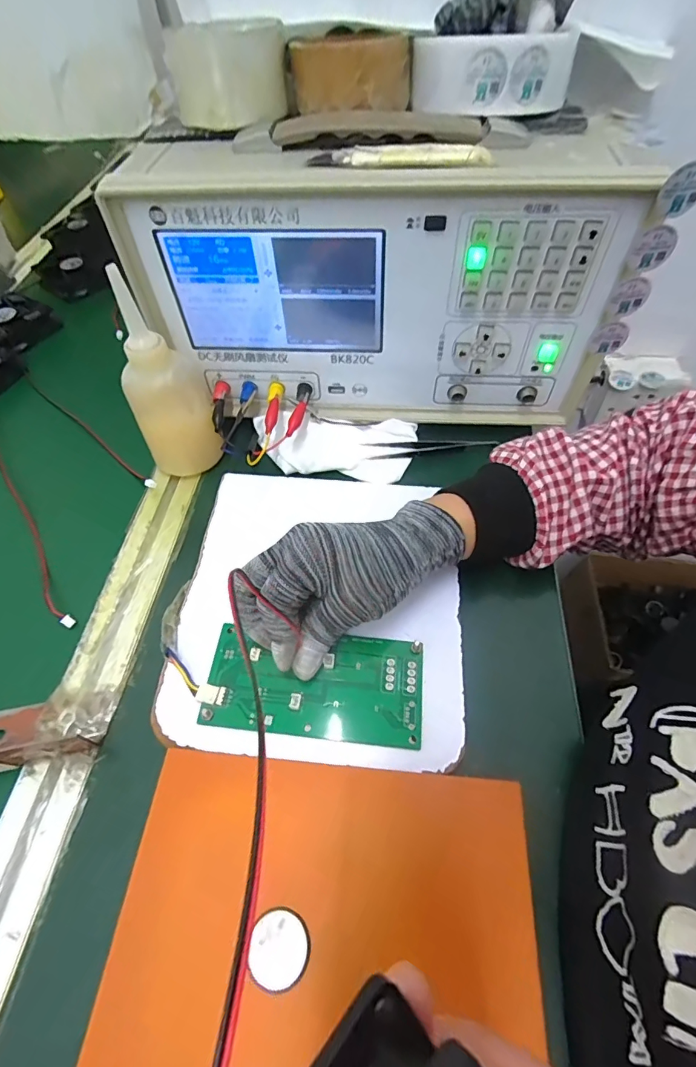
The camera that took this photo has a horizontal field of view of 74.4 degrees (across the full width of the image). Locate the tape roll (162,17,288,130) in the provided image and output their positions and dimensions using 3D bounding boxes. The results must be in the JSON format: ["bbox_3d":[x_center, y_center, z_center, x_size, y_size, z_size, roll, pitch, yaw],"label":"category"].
[{"bbox_3d":[-0.083,-0.324,0.319,0.078,0.044,0.076,-9,56,-2],"label":"tape roll"}]

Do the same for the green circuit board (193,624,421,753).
[{"bbox_3d":[-0.021,0.094,0.289,0.134,0.006,0.065,2,57,2],"label":"green circuit board"}]

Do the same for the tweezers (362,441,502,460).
[{"bbox_3d":[0.072,-0.077,0.405,0.114,0.005,0.018,-7,56,0],"label":"tweezers"}]

